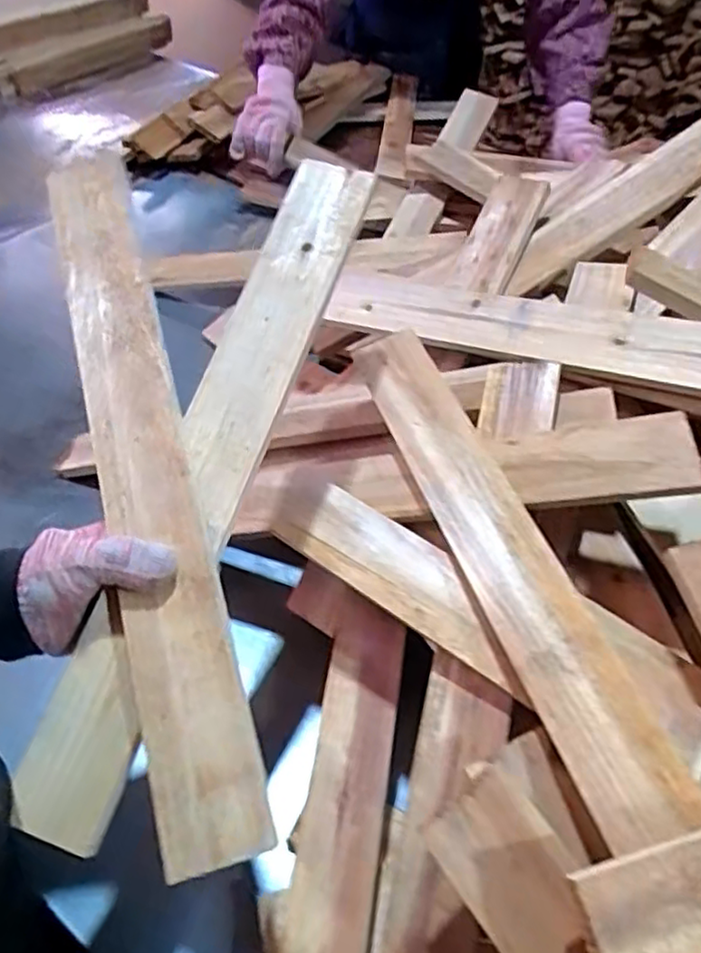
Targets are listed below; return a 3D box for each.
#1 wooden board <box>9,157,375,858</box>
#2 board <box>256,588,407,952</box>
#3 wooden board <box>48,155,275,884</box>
[{"bbox_3d":[-0.091,-0.016,0.448,0.068,0.014,0.480,17,73,11],"label":"wooden board"},{"bbox_3d":[-0.020,0.301,0.464,0.071,0.017,0.474,-1,51,17],"label":"board"},{"bbox_3d":[-0.138,-0.016,0.437,0.061,0.019,0.483,-12,69,-14],"label":"wooden board"}]

